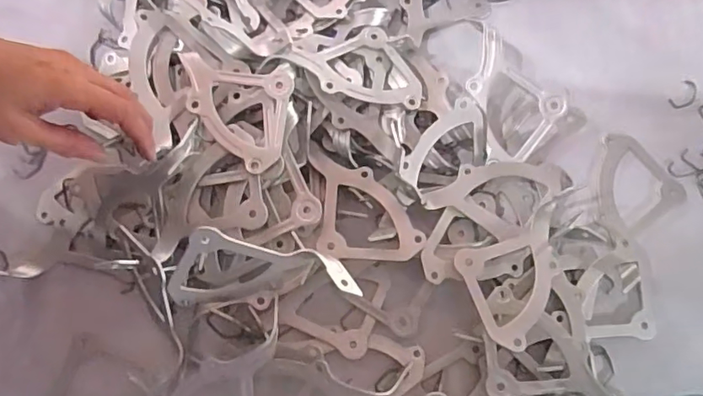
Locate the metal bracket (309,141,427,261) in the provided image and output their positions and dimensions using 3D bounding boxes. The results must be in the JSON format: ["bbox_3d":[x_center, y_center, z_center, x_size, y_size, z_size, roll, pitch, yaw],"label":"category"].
[{"bbox_3d":[0.012,0.004,0.466,0.087,0.011,0.108,-5,66,-3],"label":"metal bracket"}]

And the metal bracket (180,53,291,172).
[{"bbox_3d":[-0.103,-0.072,0.449,0.101,0.016,0.087,13,78,2],"label":"metal bracket"}]

